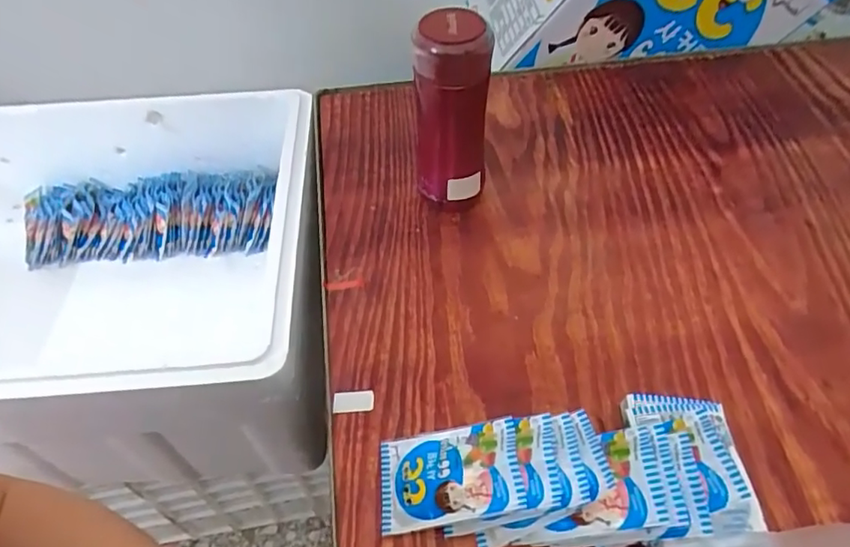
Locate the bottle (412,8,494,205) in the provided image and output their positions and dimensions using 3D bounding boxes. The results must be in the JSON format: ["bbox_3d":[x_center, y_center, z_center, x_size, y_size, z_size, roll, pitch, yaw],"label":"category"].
[{"bbox_3d":[0.024,-0.141,0.521,0.065,0.187,0.054,2,52,4],"label":"bottle"}]

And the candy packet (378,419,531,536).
[{"bbox_3d":[0.016,0.141,0.392,0.102,0.010,0.064,-19,49,15],"label":"candy packet"}]

